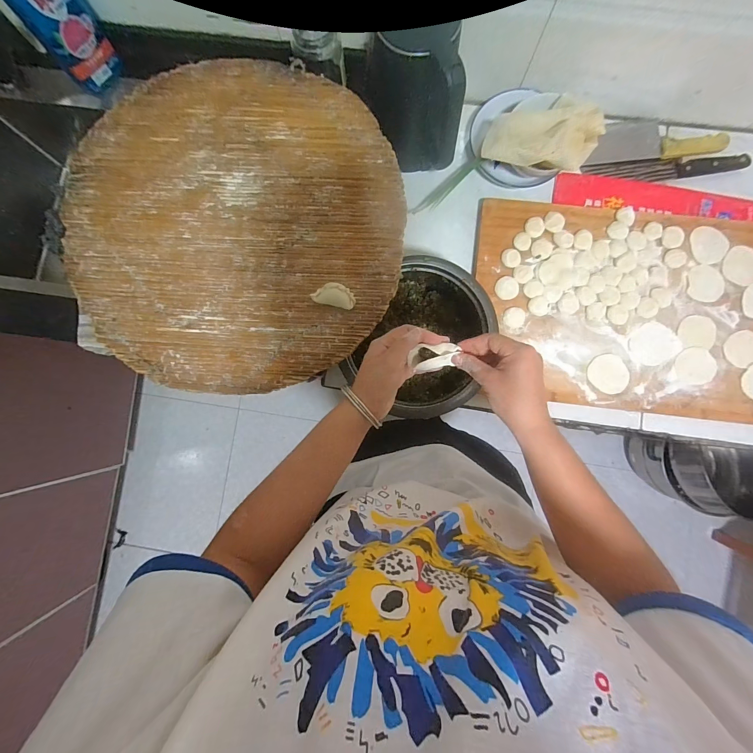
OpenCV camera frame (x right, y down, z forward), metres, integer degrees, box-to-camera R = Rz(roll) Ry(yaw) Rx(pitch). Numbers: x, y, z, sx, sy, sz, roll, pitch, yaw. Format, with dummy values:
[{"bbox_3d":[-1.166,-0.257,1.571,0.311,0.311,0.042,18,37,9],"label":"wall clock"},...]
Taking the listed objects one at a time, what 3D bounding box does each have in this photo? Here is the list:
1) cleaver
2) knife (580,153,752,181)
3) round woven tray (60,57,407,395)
[{"bbox_3d":[0.536,-0.460,0.645,0.246,0.021,0.082,-2,86,2],"label":"cleaver"},{"bbox_3d":[0.551,-0.399,0.645,0.298,0.013,0.035,-1,120,3],"label":"knife"},{"bbox_3d":[-0.211,-0.226,0.488,0.487,0.012,0.473,0,84,2],"label":"round woven tray"}]

